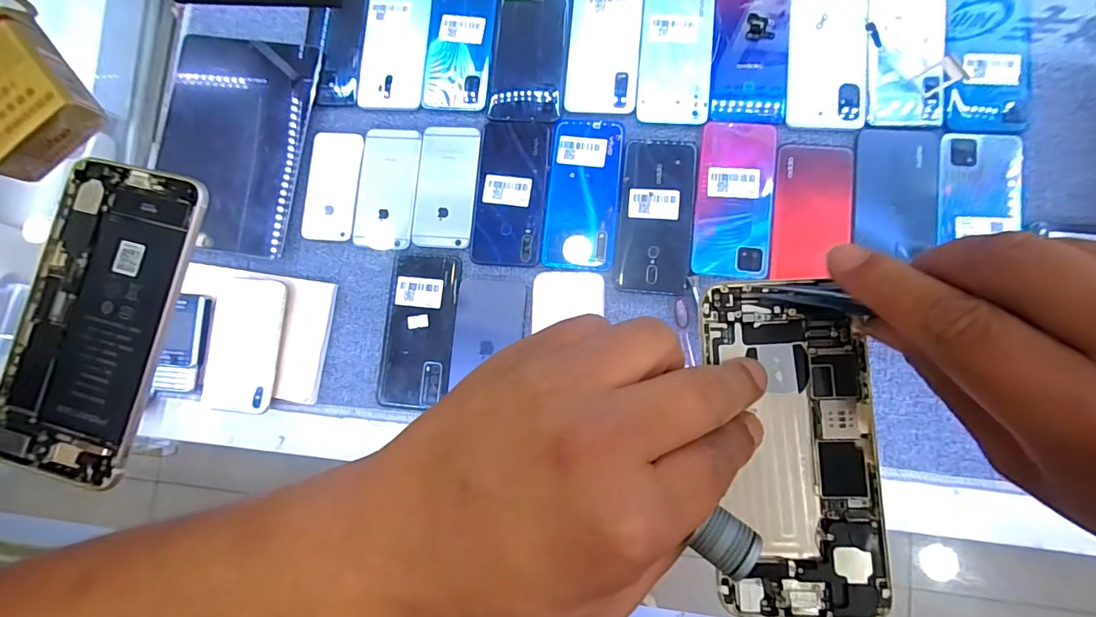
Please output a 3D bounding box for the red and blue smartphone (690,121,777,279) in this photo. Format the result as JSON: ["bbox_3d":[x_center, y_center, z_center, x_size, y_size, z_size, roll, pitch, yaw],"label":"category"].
[{"bbox_3d":[0.190,-0.113,0.481,0.074,0.011,0.162,6,85,7],"label":"red and blue smartphone"}]

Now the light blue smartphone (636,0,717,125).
[{"bbox_3d":[0.137,-0.275,0.505,0.075,0.004,0.156,5,85,7],"label":"light blue smartphone"}]

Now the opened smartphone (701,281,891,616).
[{"bbox_3d":[0.103,0.056,0.199,0.064,0.006,0.135,-6,83,6],"label":"opened smartphone"}]

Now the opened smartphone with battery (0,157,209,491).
[{"bbox_3d":[-0.225,0.005,0.237,0.078,0.008,0.155,13,86,7],"label":"opened smartphone with battery"}]

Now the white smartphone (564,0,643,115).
[{"bbox_3d":[0.062,-0.292,0.516,0.076,0.004,0.162,5,85,7],"label":"white smartphone"}]

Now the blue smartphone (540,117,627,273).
[{"bbox_3d":[0.037,-0.121,0.502,0.075,0.005,0.161,5,85,7],"label":"blue smartphone"}]

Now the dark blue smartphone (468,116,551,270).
[{"bbox_3d":[-0.040,-0.125,0.511,0.075,0.004,0.157,5,85,7],"label":"dark blue smartphone"}]

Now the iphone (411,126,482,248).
[{"bbox_3d":[-0.112,-0.135,0.522,0.066,0.008,0.135,5,85,7],"label":"iphone"}]

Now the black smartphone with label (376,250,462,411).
[{"bbox_3d":[-0.137,0.023,0.504,0.078,0.008,0.164,5,85,7],"label":"black smartphone with label"}]

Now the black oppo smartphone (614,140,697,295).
[{"bbox_3d":[0.112,-0.097,0.490,0.073,0.004,0.158,4,85,6],"label":"black oppo smartphone"}]

